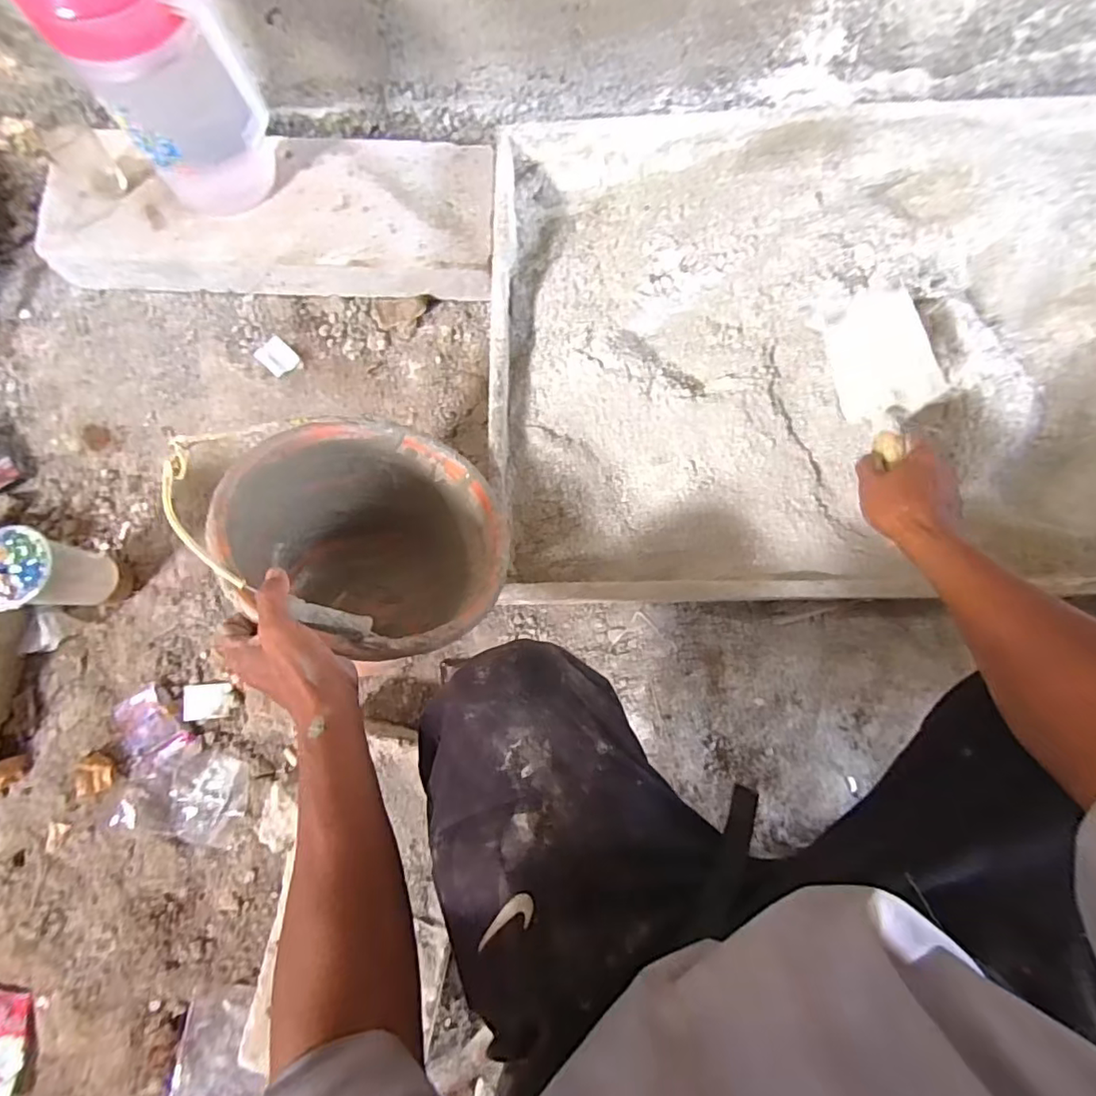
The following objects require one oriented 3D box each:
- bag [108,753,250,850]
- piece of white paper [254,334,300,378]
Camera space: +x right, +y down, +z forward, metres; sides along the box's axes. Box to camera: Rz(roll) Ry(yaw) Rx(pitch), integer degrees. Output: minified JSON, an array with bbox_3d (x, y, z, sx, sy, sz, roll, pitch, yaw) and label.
[{"bbox_3d":[-0.455,0.310,0.718,0.149,0.014,0.101,11,80,3],"label":"bag"},{"bbox_3d":[-0.391,-0.276,0.830,0.056,0.006,0.046,39,82,8],"label":"piece of white paper"}]

